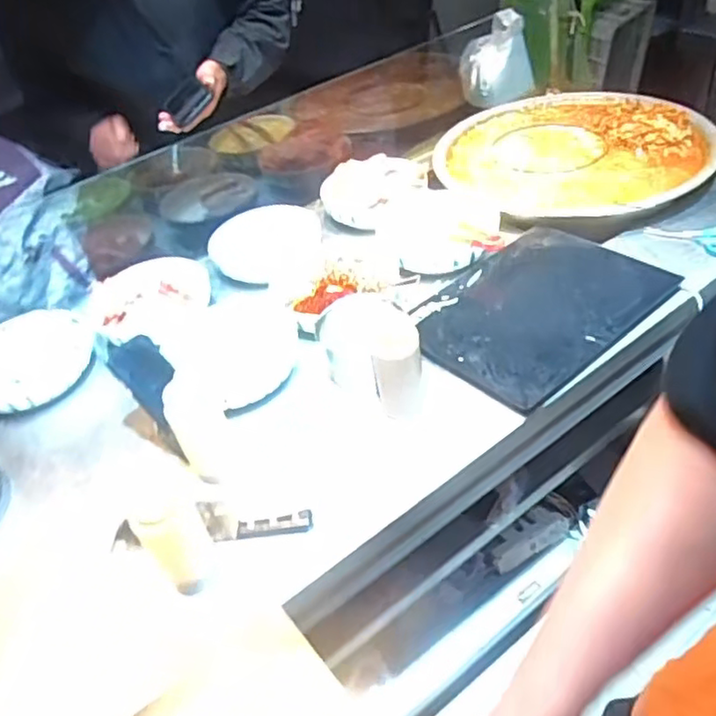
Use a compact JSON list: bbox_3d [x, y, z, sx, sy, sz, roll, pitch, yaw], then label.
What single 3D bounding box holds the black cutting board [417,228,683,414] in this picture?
[{"bbox_3d":[0.301,-0.086,1.080,0.404,0.020,0.278,-37,48,-26],"label":"black cutting board"}]

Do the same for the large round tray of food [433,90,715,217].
[{"bbox_3d":[0.459,-0.462,1.427,0.561,0.079,0.551,-7,41,6],"label":"large round tray of food"}]

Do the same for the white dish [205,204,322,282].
[{"bbox_3d":[-0.194,-0.233,1.329,0.230,0.061,0.217,-7,41,6],"label":"white dish"}]

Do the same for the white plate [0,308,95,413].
[{"bbox_3d":[-0.575,0.002,1.124,0.207,0.028,0.202,-3,57,-11],"label":"white plate"}]

